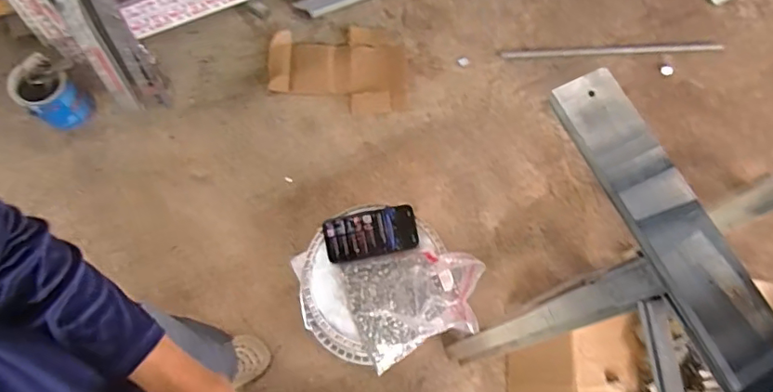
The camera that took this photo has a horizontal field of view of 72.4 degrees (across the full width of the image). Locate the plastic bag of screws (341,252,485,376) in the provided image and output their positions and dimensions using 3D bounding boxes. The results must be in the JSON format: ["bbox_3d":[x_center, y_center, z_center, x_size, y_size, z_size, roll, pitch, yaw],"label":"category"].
[{"bbox_3d":[0.052,0.174,0.879,0.218,0.053,0.171,-14,73,-7],"label":"plastic bag of screws"}]

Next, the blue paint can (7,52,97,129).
[{"bbox_3d":[-0.985,-0.295,1.560,0.167,0.200,0.142,36,74,8],"label":"blue paint can"}]

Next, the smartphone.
[{"bbox_3d":[-0.026,0.068,0.920,0.158,0.010,0.078,-12,91,-3],"label":"smartphone"}]

